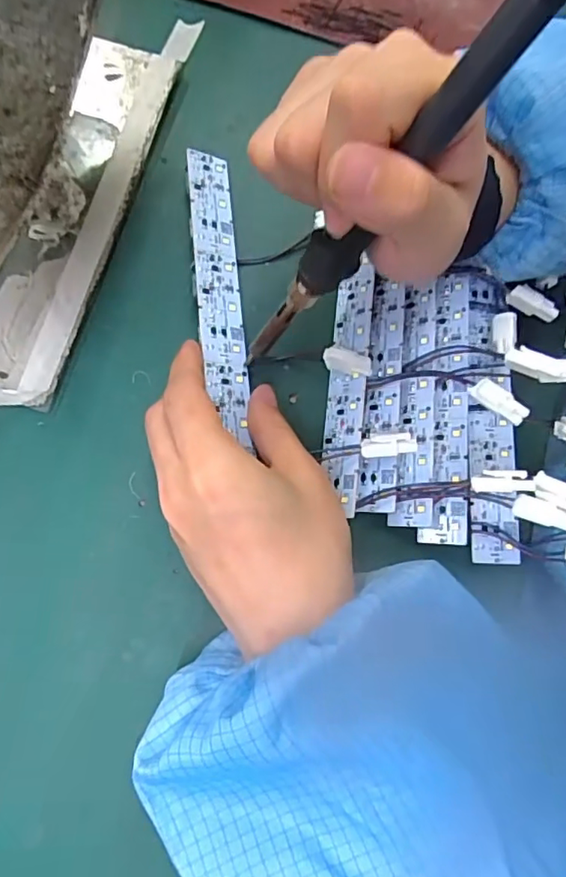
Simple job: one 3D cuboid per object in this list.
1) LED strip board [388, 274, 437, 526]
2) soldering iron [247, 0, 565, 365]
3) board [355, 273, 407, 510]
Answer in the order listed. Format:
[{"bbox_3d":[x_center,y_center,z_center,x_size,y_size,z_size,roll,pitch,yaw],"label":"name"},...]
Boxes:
[{"bbox_3d":[0.071,-0.020,0.294,0.020,0.007,0.127,6,79,0],"label":"LED strip board"},{"bbox_3d":[0.035,-0.085,0.204,0.024,0.199,0.016,-28,79,-40],"label":"soldering iron"},{"bbox_3d":[0.052,-0.024,0.292,0.018,0.009,0.122,7,79,0],"label":"board"}]

